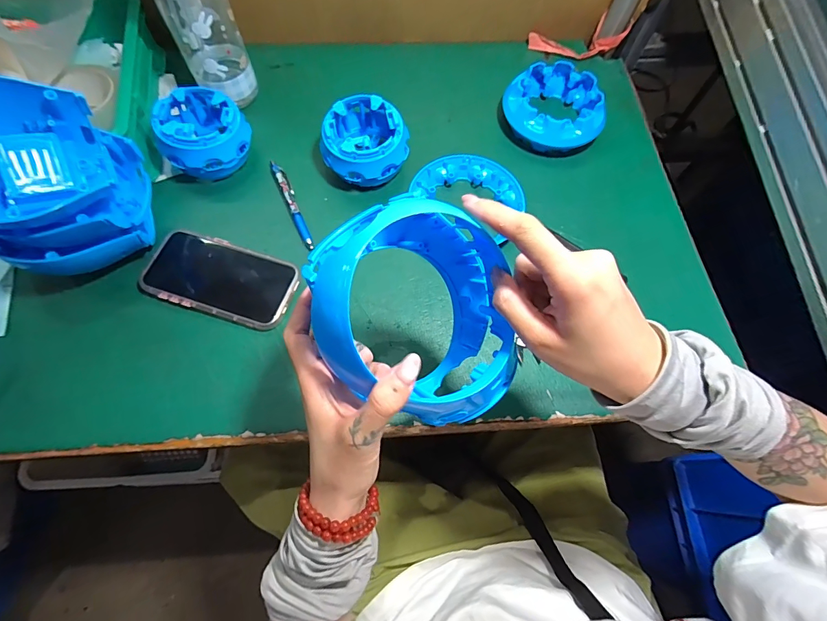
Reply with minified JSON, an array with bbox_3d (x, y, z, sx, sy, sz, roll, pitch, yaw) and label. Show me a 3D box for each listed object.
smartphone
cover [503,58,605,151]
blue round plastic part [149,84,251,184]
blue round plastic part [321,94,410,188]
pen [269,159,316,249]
[{"bbox_3d":[-0.212,-0.036,0.429,0.165,0.007,0.084,18,68,6],"label":"smartphone"},{"bbox_3d":[0.186,-0.270,0.522,0.129,0.050,0.131,-8,67,-5],"label":"cover"},{"bbox_3d":[-0.258,-0.216,0.475,0.099,0.071,0.101,1,67,-1],"label":"blue round plastic part"},{"bbox_3d":[-0.057,-0.207,0.478,0.097,0.065,0.100,1,67,-1],"label":"blue round plastic part"},{"bbox_3d":[-0.149,-0.132,0.476,0.013,0.006,0.142,-23,69,-11],"label":"pen"}]

